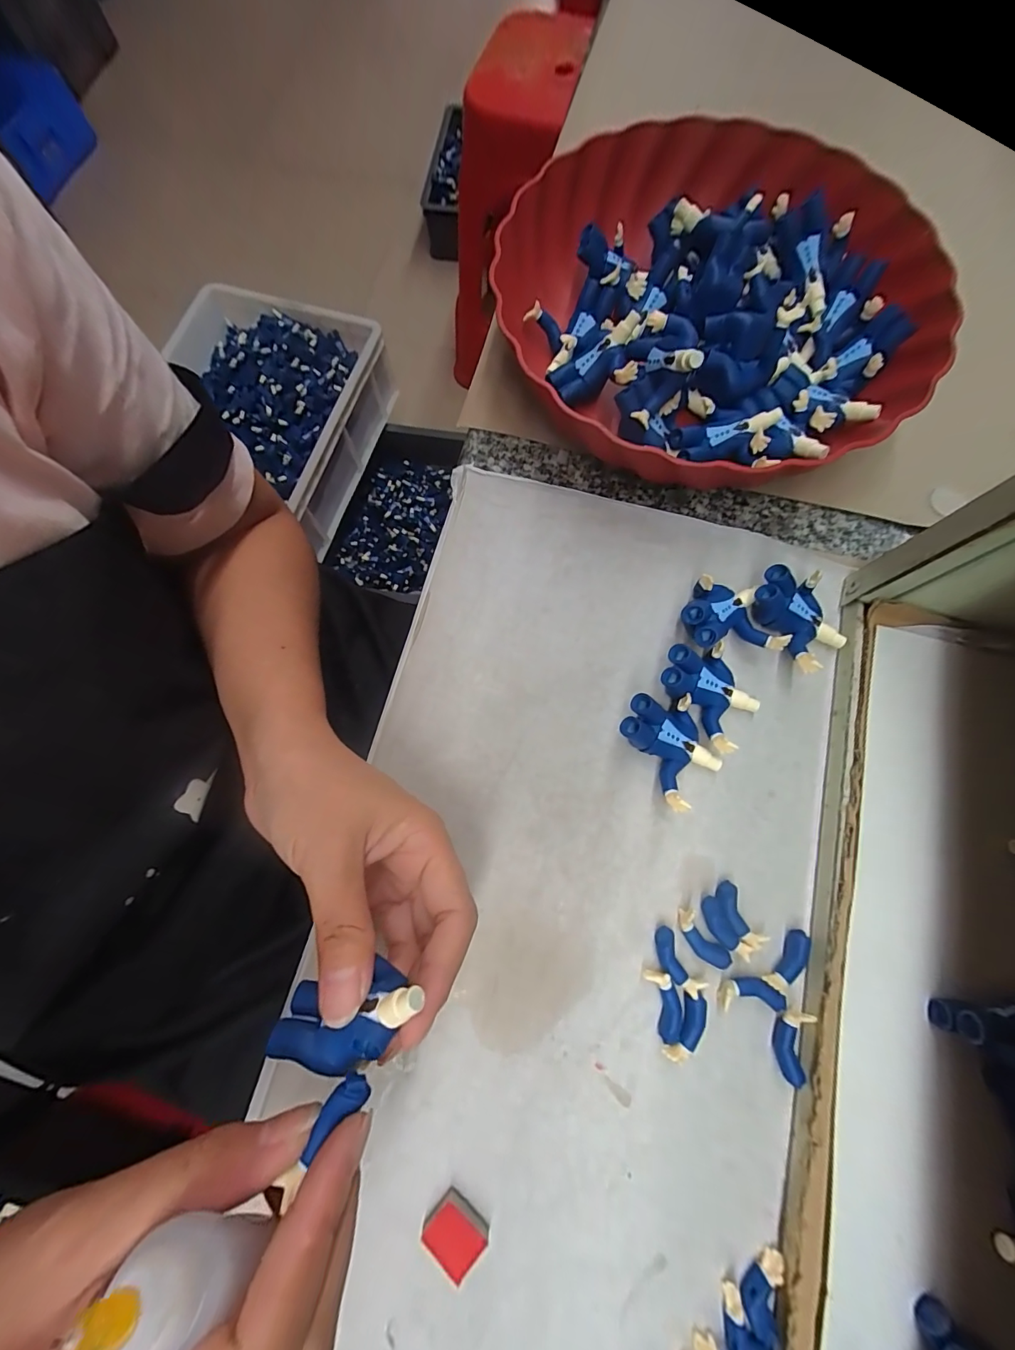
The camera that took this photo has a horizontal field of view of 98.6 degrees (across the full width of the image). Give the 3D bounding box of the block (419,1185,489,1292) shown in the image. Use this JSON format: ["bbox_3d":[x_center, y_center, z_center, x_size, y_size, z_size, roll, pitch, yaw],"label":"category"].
[{"bbox_3d":[-0.022,0.231,0.179,0.023,0.006,0.020,39,80,9],"label":"block"}]

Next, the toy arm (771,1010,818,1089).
[{"bbox_3d":[0.125,0.163,0.192,0.012,0.008,0.029,16,77,5],"label":"toy arm"}]

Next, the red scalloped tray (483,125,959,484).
[{"bbox_3d":[0.114,-0.213,0.259,0.240,0.052,0.244,-30,78,-6],"label":"red scalloped tray"}]

